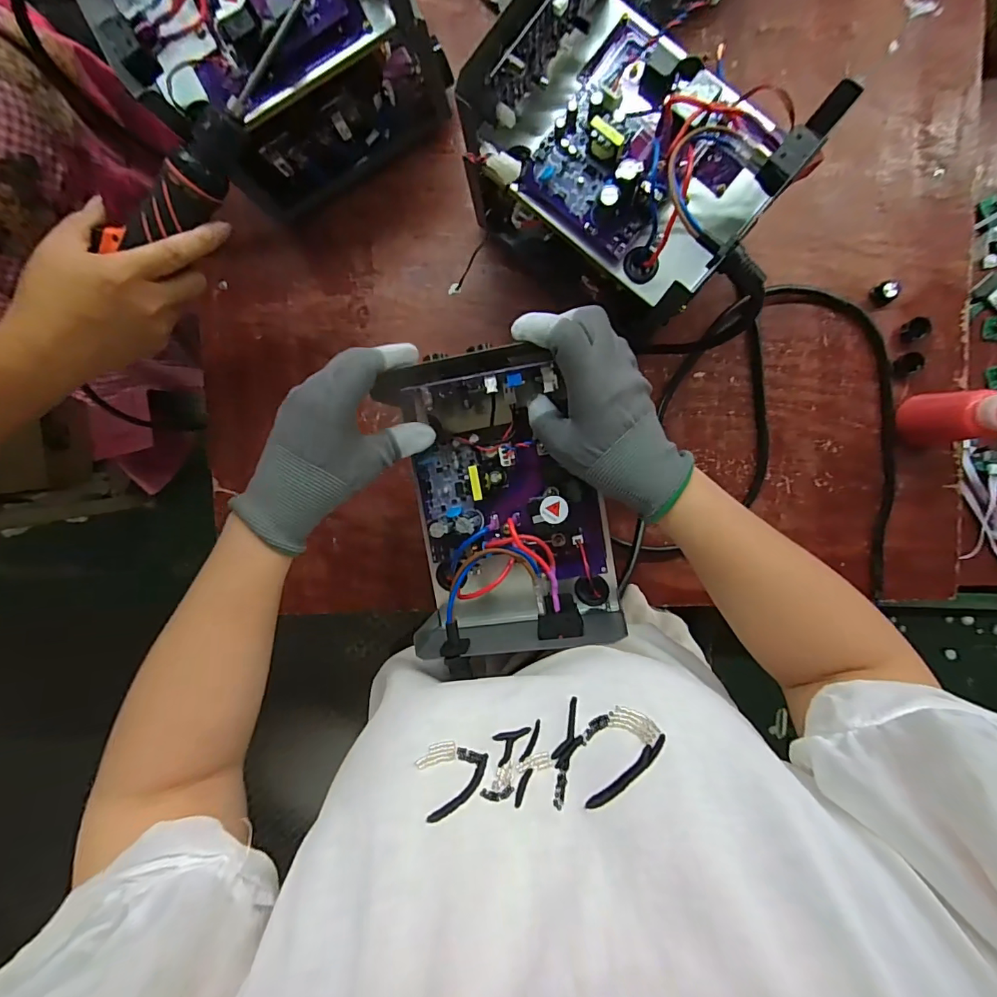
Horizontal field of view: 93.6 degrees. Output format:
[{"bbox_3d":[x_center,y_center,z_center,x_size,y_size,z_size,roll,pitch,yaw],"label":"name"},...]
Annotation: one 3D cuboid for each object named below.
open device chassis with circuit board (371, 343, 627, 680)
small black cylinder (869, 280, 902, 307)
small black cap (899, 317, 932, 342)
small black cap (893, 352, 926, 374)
[{"bbox_3d":[0.006,0.013,0.356,0.146,0.078,0.227,-9,94,8],"label":"open device chassis with circuit board"},{"bbox_3d":[0.382,-0.203,0.463,0.020,0.021,0.021,-25,91,7],"label":"small black cylinder"},{"bbox_3d":[0.414,-0.168,0.465,0.026,0.011,0.022,-20,92,7],"label":"small black cap"},{"bbox_3d":[0.411,-0.135,0.468,0.020,0.019,0.021,1,95,8],"label":"small black cap"}]

